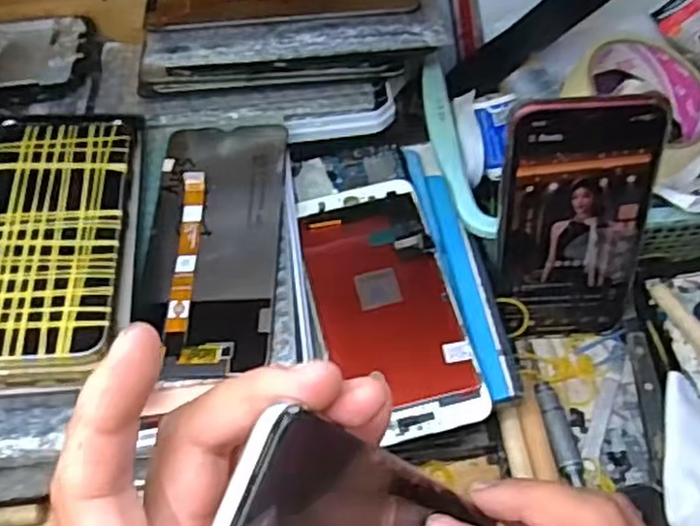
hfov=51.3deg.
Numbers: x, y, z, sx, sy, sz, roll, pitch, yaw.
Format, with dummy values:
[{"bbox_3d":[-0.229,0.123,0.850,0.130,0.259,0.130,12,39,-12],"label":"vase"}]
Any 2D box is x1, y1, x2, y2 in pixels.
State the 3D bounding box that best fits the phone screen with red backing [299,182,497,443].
[{"bbox_3d":[0.019,0.020,0.393,0.073,0.005,0.152,-13,59,-6],"label":"phone screen with red backing"}]

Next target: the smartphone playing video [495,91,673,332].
[{"bbox_3d":[0.117,-0.017,0.382,0.073,0.148,0.005,-3,37,3],"label":"smartphone playing video"}]

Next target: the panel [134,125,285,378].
[{"bbox_3d":[-0.072,-0.013,0.385,0.070,0.006,0.154,-1,59,5],"label":"panel"}]

